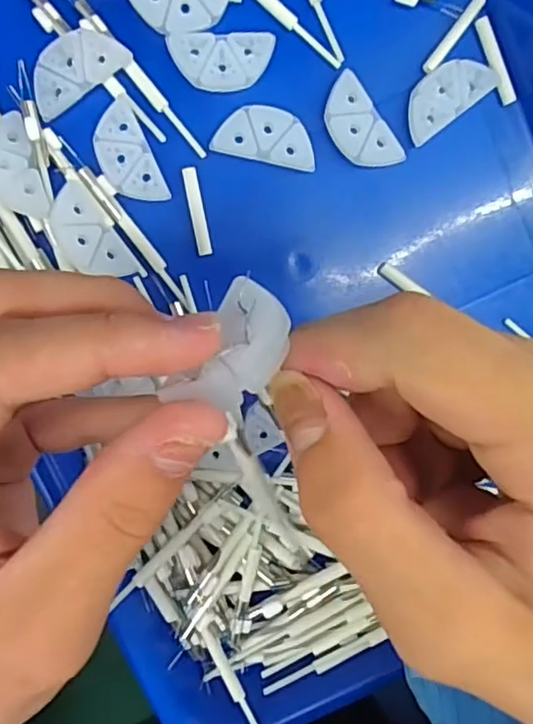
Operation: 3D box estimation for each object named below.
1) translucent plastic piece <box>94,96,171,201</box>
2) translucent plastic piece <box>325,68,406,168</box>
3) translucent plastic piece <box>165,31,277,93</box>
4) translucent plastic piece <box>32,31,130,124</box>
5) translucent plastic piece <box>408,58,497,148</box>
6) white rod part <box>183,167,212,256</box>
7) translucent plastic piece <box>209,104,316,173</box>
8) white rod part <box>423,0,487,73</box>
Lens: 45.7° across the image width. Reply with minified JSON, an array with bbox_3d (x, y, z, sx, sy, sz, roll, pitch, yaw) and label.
[{"bbox_3d":[-0.052,-0.078,0.237,0.020,0.004,0.039,-25,97,-1],"label":"translucent plastic piece"},{"bbox_3d":[0.036,-0.091,0.245,0.020,0.004,0.038,-35,97,0],"label":"translucent plastic piece"},{"bbox_3d":[-0.016,-0.112,0.237,0.038,0.004,0.020,-6,96,-3],"label":"translucent plastic piece"},{"bbox_3d":[-0.071,-0.108,0.231,0.038,0.006,0.019,-35,97,0],"label":"translucent plastic piece"},{"bbox_3d":[0.069,-0.104,0.246,0.038,0.005,0.020,-38,97,0],"label":"translucent plastic piece"},{"bbox_3d":[-0.027,-0.058,0.246,0.006,0.004,0.033,-11,97,-3],"label":"white rod part"},{"bbox_3d":[0.000,-0.086,0.242,0.039,0.004,0.019,10,95,-5],"label":"translucent plastic piece"},{"bbox_3d":[0.073,-0.127,0.244,0.005,0.004,0.035,38,92,-7],"label":"white rod part"}]

